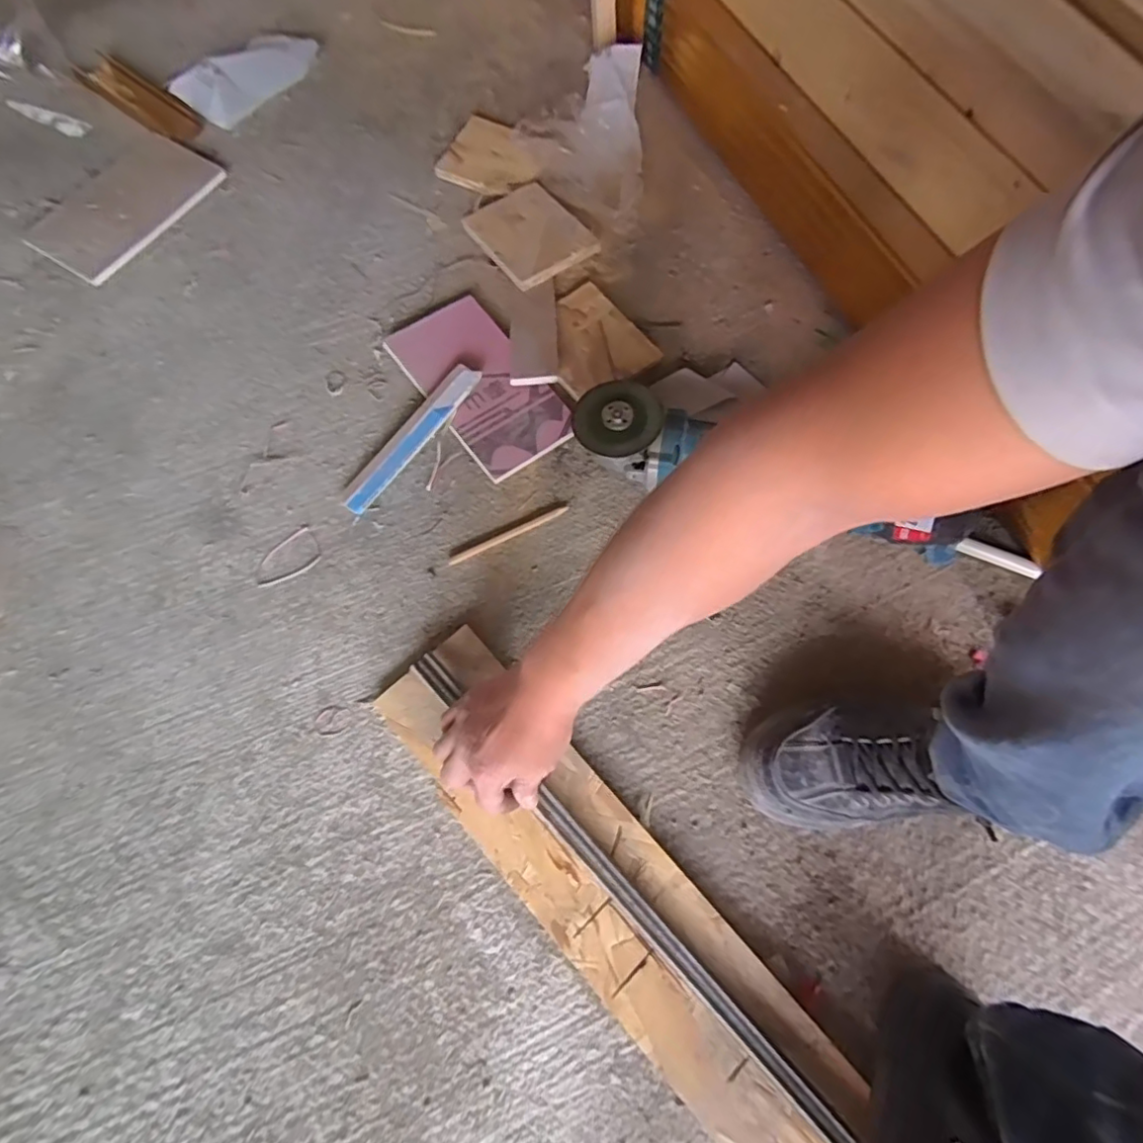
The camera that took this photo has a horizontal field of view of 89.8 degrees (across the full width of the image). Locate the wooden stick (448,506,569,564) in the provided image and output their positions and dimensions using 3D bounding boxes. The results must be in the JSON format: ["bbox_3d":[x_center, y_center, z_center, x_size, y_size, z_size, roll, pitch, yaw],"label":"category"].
[{"bbox_3d":[-0.062,-0.037,0.580,0.130,0.004,0.011,-26,72,-10],"label":"wooden stick"}]

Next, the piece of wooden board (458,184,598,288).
[{"bbox_3d":[-0.050,-0.407,0.694,0.110,0.012,0.144,-33,69,-7],"label":"piece of wooden board"}]

